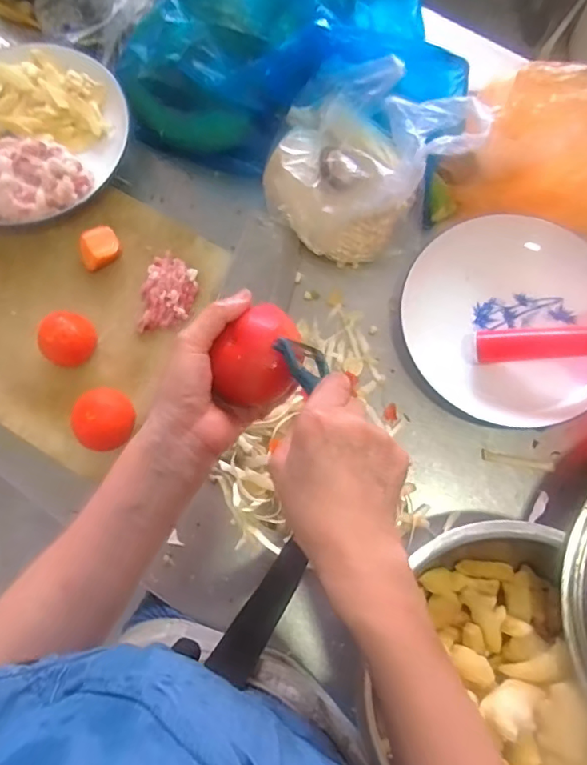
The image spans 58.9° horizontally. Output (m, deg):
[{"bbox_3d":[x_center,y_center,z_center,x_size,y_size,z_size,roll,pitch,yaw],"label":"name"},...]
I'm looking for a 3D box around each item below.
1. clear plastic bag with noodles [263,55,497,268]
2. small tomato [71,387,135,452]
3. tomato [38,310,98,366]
[{"bbox_3d":[0.064,-0.227,0.546,0.194,0.160,0.144,34,80,8],"label":"clear plastic bag with noodles"},{"bbox_3d":[-0.196,0.039,0.545,0.060,0.043,0.062,0,78,1],"label":"small tomato"},{"bbox_3d":[-0.243,-0.046,0.565,0.048,0.049,0.055,34,80,8],"label":"tomato"}]

